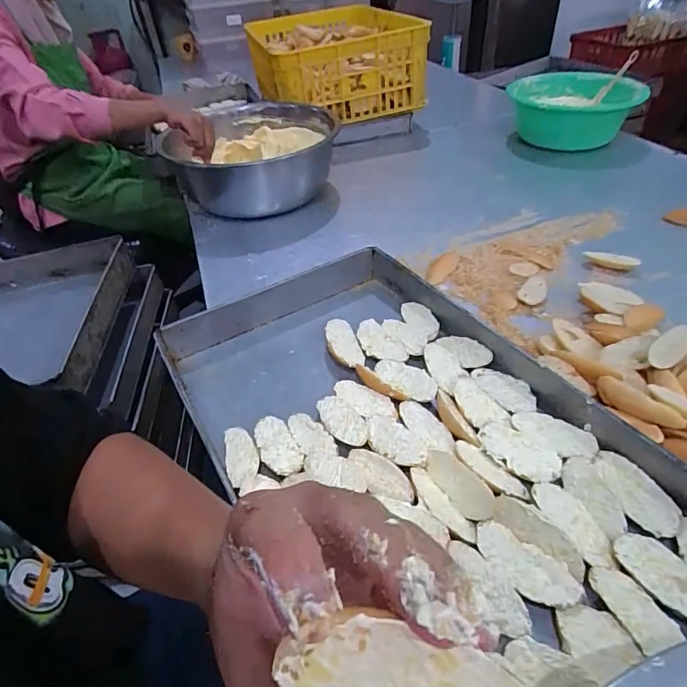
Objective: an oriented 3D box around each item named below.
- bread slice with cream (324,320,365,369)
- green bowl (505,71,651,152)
[{"bbox_3d":[0.000,0.003,0.628,0.041,0.023,0.104,-16,44,-12],"label":"bread slice with cream"},{"bbox_3d":[0.565,-0.581,1.138,0.263,0.135,0.263,-4,49,2],"label":"green bowl"}]

